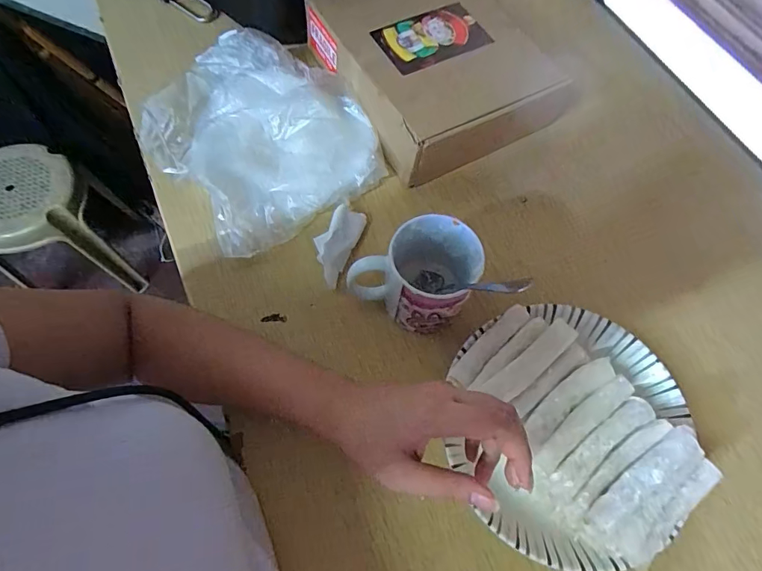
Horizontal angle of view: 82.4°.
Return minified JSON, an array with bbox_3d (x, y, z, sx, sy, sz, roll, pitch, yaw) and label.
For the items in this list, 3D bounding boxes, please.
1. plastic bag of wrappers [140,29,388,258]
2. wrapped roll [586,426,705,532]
[{"bbox_3d":[-0.132,-0.174,0.492,0.216,0.057,0.242,-37,73,-18],"label":"plastic bag of wrappers"},{"bbox_3d":[0.201,0.150,0.330,0.108,0.023,0.031,-32,71,-16],"label":"wrapped roll"}]

